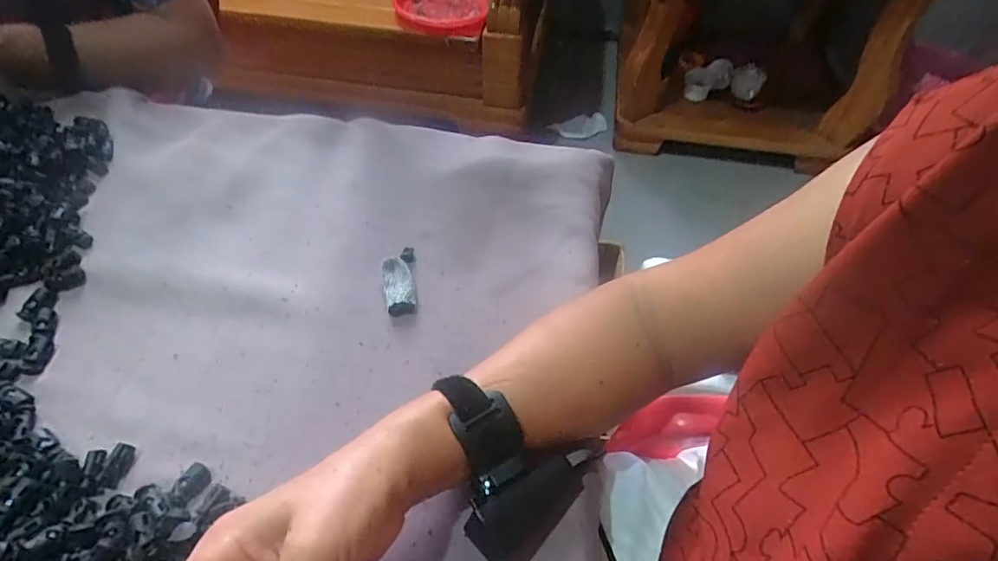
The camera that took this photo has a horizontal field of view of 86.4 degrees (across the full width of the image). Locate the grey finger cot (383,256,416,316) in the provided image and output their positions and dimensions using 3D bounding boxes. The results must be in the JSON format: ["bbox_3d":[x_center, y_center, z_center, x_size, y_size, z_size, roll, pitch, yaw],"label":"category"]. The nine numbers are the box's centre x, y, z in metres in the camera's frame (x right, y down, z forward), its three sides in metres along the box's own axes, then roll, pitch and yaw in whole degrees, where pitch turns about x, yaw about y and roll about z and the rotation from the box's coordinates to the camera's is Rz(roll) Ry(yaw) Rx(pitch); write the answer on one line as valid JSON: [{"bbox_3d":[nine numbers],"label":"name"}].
[{"bbox_3d":[-0.086,0.003,0.453,0.024,0.012,0.061,-11,52,-9],"label":"grey finger cot"}]

